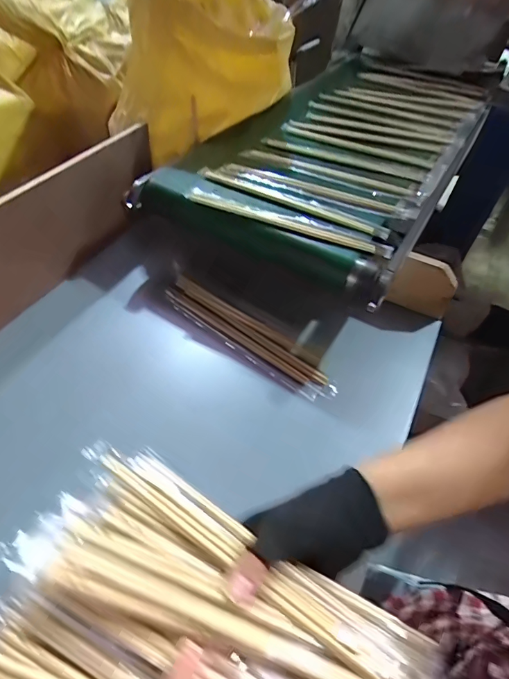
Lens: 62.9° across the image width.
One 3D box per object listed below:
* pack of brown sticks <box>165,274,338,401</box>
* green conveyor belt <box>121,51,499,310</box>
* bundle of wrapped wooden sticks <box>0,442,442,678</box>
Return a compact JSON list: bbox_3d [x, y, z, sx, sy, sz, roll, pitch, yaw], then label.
[{"bbox_3d":[-0.010,-0.007,0.547,0.262,0.019,0.054,31,53,19],"label":"pack of brown sticks"},{"bbox_3d":[0.159,-0.359,0.732,0.395,0.062,0.743,27,52,16],"label":"green conveyor belt"},{"bbox_3d":[-0.027,0.184,0.255,0.278,0.054,0.156,27,52,16],"label":"bundle of wrapped wooden sticks"}]

